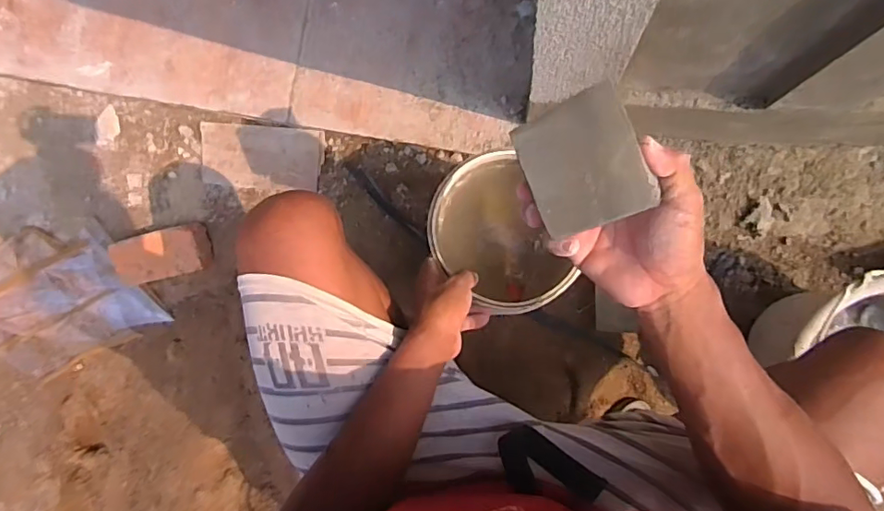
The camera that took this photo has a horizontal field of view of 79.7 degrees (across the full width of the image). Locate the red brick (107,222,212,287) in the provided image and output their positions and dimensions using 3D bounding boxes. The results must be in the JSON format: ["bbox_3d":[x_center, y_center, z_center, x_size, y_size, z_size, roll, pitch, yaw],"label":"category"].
[{"bbox_3d":[-0.475,-0.002,0.904,0.176,0.042,0.081,-12,86,7],"label":"red brick"}]

